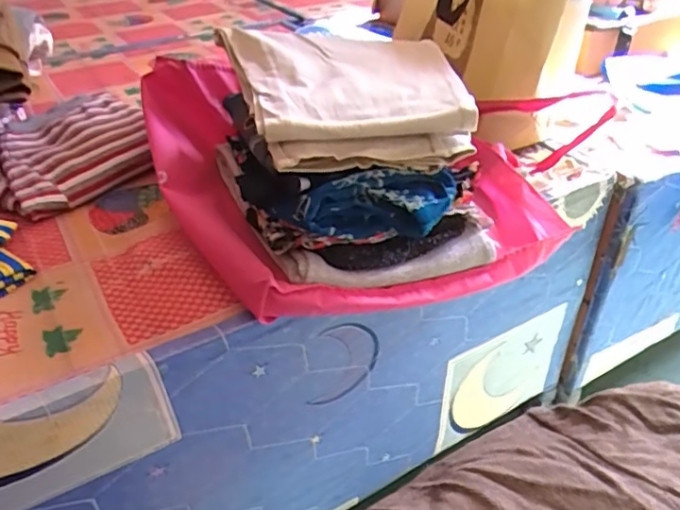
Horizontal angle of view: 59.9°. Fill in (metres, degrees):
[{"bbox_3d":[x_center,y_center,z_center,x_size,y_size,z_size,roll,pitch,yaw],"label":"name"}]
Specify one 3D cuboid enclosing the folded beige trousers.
[{"bbox_3d":[-0.001,-0.179,0.628,0.239,0.063,0.265,-7,36,-9],"label":"folded beige trousers"}]

